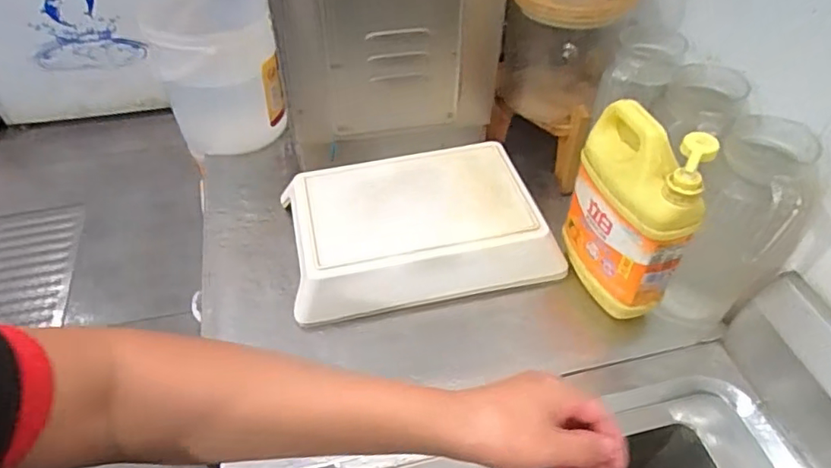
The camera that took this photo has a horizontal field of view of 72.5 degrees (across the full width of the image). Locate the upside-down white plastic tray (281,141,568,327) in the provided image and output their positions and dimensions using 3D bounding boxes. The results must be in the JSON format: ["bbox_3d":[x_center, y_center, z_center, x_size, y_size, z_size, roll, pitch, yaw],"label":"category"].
[{"bbox_3d":[0.000,-0.012,0.734,0.320,0.063,0.212,-10,48,-9],"label":"upside-down white plastic tray"}]

